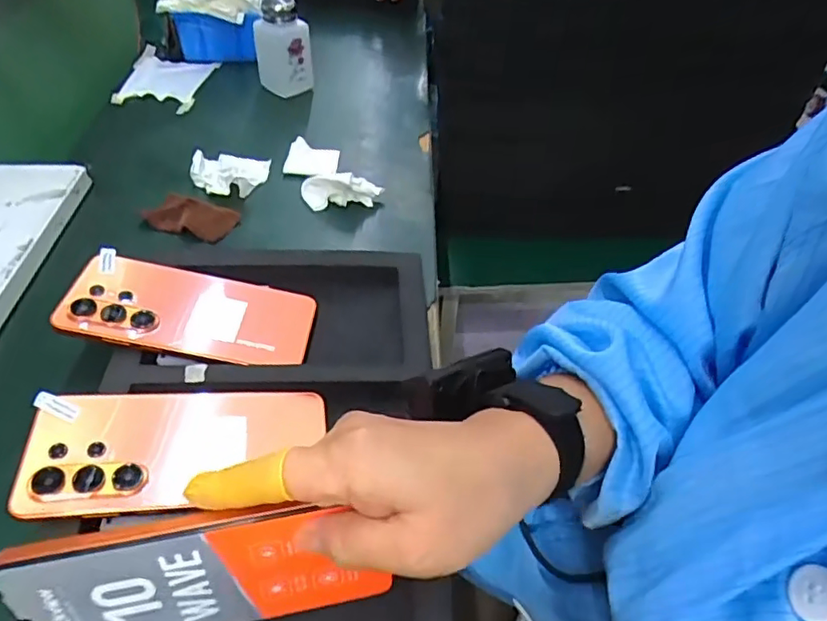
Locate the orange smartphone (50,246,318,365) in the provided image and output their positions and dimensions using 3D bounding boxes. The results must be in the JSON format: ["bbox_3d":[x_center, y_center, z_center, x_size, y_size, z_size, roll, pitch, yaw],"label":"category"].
[{"bbox_3d":[-0.160,-0.002,0.421,0.169,0.010,0.078,12,46,-8],"label":"orange smartphone"}]

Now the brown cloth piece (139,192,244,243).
[{"bbox_3d":[-0.210,-0.088,0.550,0.085,0.019,0.051,16,48,13],"label":"brown cloth piece"}]

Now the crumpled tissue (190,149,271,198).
[{"bbox_3d":[-0.183,-0.138,0.586,0.077,0.034,0.063,-14,49,-14],"label":"crumpled tissue"}]

